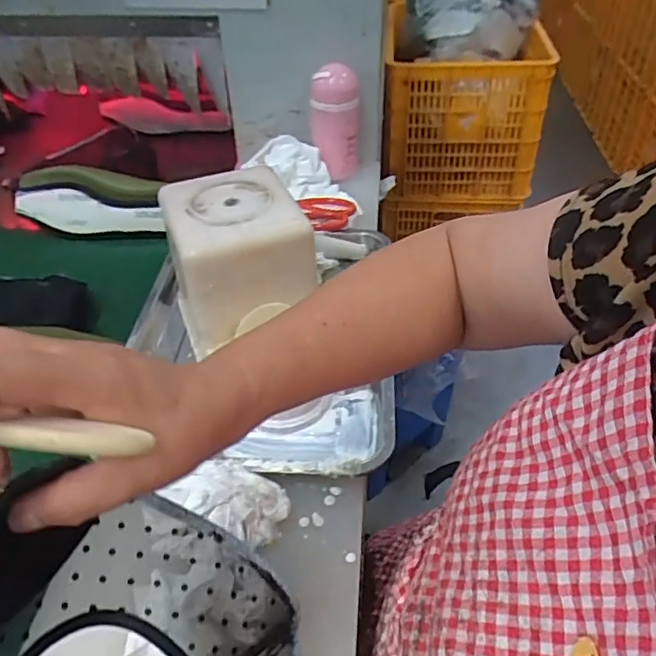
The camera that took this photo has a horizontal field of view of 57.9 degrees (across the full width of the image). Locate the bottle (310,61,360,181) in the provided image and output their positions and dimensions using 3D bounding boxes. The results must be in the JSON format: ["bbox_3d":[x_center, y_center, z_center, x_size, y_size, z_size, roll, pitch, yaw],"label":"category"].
[{"bbox_3d":[0.012,-0.305,0.892,0.069,0.160,0.065,2,42,3],"label":"bottle"}]

